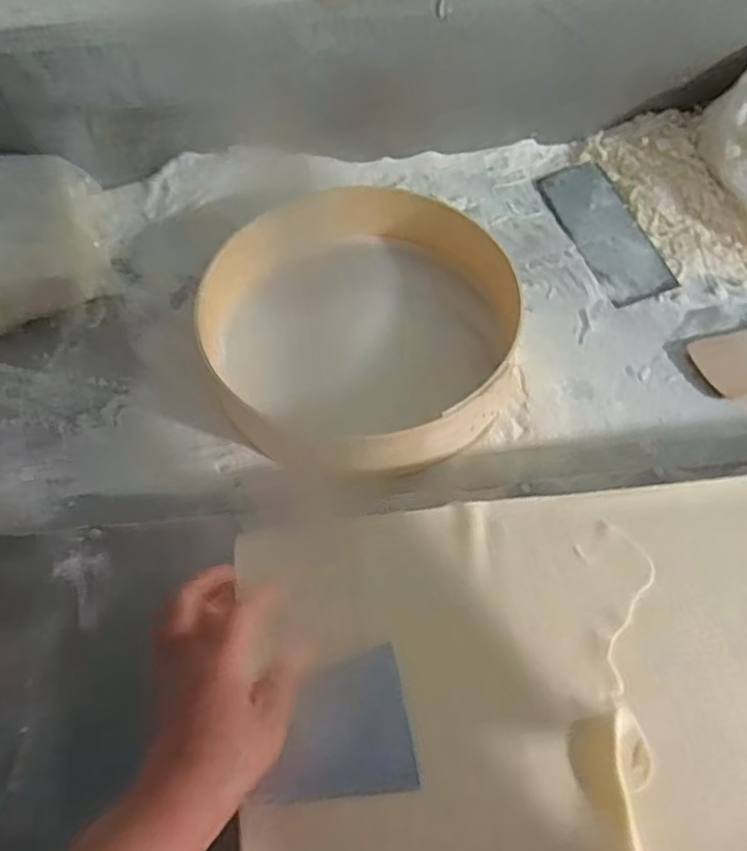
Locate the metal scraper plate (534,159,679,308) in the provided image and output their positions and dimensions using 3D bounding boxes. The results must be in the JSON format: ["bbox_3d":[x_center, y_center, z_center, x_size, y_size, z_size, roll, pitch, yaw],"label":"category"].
[{"bbox_3d":[0.256,-0.219,0.744,0.072,0.007,0.197,-21,62,2],"label":"metal scraper plate"}]

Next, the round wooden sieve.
[{"bbox_3d":[-0.013,-0.094,0.639,0.301,0.076,0.275,0,60,1],"label":"round wooden sieve"}]

